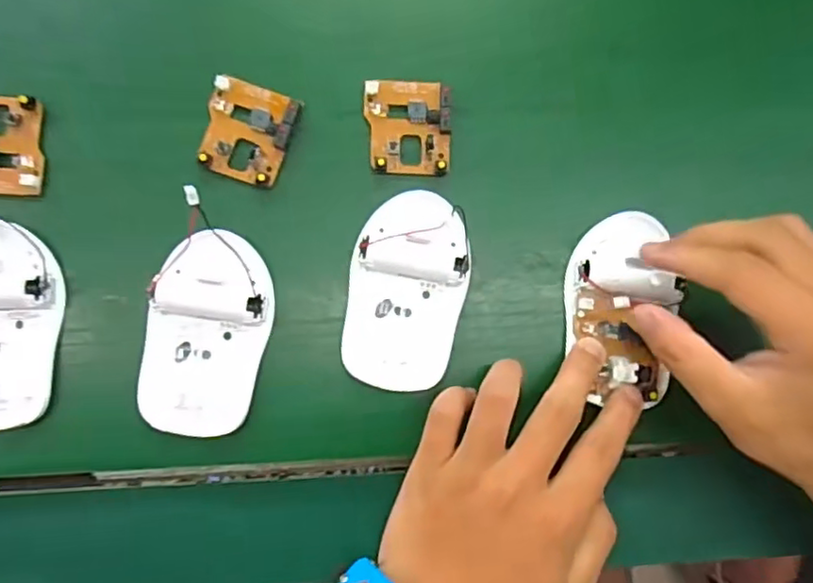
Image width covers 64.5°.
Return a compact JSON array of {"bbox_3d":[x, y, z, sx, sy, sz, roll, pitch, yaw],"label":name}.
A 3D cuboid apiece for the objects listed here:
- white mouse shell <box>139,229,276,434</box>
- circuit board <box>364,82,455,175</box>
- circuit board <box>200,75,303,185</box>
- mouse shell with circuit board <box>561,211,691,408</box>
[{"bbox_3d":[-0.098,0.020,0.313,0.058,0.016,0.095,13,84,-2],"label":"white mouse shell"},{"bbox_3d":[0.001,-0.086,0.334,0.044,0.008,0.050,0,84,-4],"label":"circuit board"},{"bbox_3d":[-0.081,-0.082,0.329,0.044,0.008,0.050,19,84,-2],"label":"circuit board"},{"bbox_3d":[0.109,0.008,0.324,0.054,0.018,0.094,2,84,-3],"label":"mouse shell with circuit board"}]

